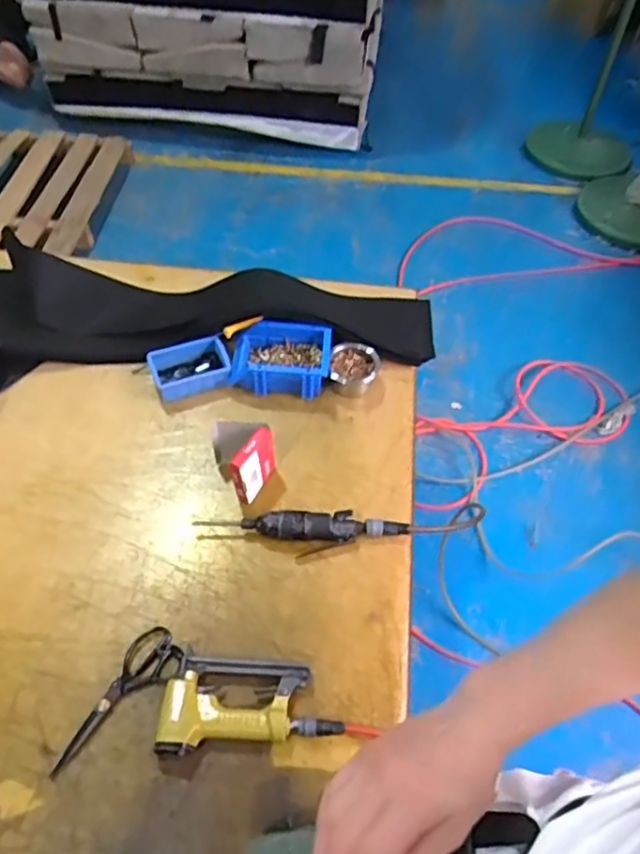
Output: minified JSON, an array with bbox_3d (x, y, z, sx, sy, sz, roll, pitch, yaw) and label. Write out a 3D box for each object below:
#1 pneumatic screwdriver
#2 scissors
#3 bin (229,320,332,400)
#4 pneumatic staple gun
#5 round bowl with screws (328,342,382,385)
[{"bbox_3d":[-0.025,0.166,1.002,0.346,0.040,0.066,-2,54,-5],"label":"pneumatic screwdriver"},{"bbox_3d":[-0.289,0.372,0.864,0.215,0.018,0.077,-38,64,-26],"label":"scissors"},{"bbox_3d":[-0.074,-0.127,1.195,0.185,0.081,0.124,6,54,1],"label":"bin"},{"bbox_3d":[-0.098,0.368,0.855,0.232,0.048,0.123,-2,54,-5],"label":"pneumatic staple gun"},{"bbox_3d":[0.066,-0.110,1.199,0.095,0.068,0.088,2,54,-2],"label":"round bowl with screws"}]

